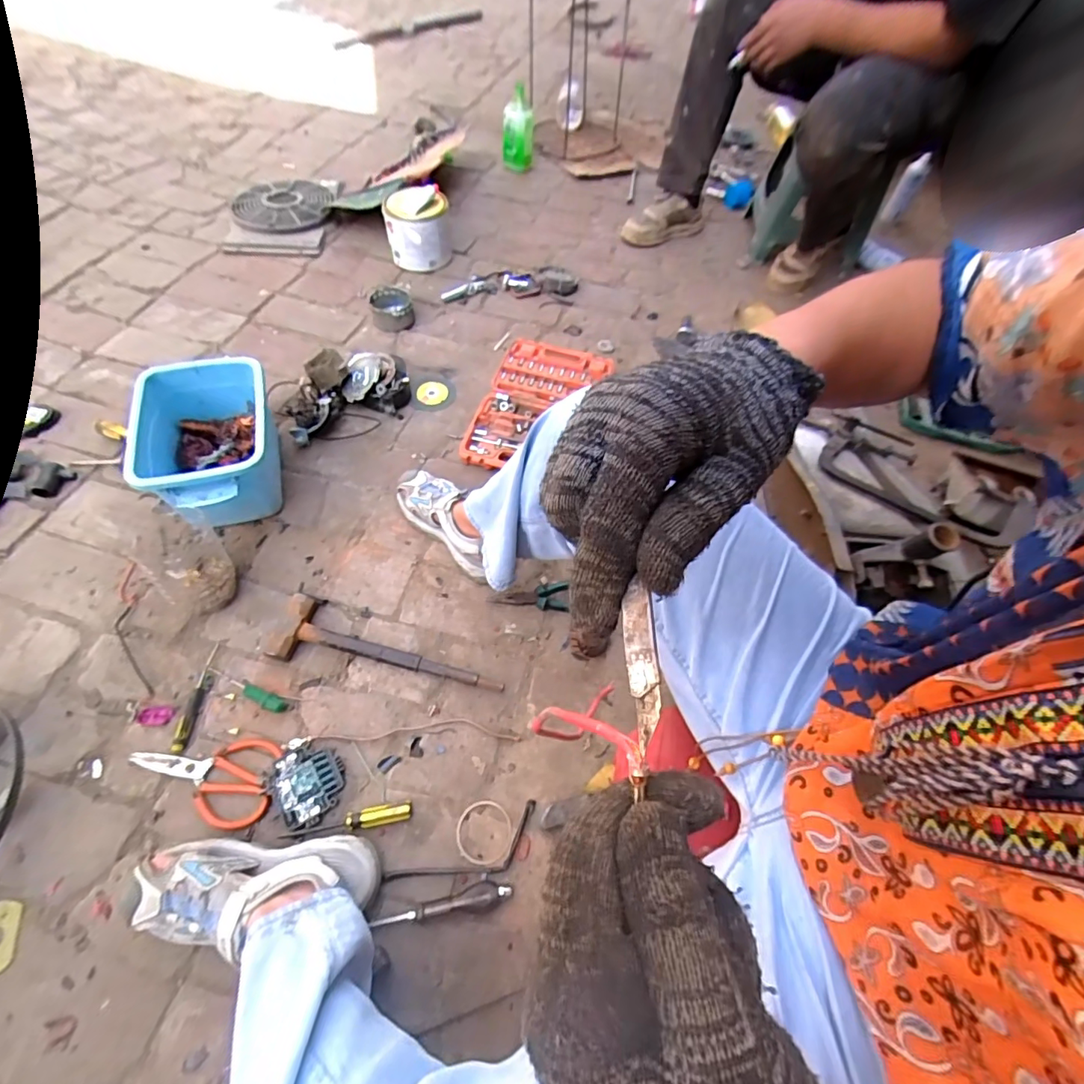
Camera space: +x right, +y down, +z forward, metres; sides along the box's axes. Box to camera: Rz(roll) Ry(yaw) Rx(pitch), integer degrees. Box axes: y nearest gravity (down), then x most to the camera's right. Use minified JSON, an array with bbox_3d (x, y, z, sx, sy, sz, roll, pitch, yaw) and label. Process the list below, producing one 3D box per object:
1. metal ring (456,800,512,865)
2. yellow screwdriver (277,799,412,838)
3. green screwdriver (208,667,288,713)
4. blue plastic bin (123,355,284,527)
[{"bbox_3d":[-0.077,0.390,0.677,0.073,0.004,0.073,1,58,-2],"label":"metal ring"},{"bbox_3d":[-0.254,0.369,0.659,0.161,0.022,0.026,-10,59,-9],"label":"yellow screwdriver"},{"bbox_3d":[-0.440,0.216,0.739,0.139,0.019,0.022,19,59,9],"label":"green screwdriver"},{"bbox_3d":[-0.564,-0.153,0.872,0.202,0.152,0.283,-14,60,-11],"label":"blue plastic bin"}]

